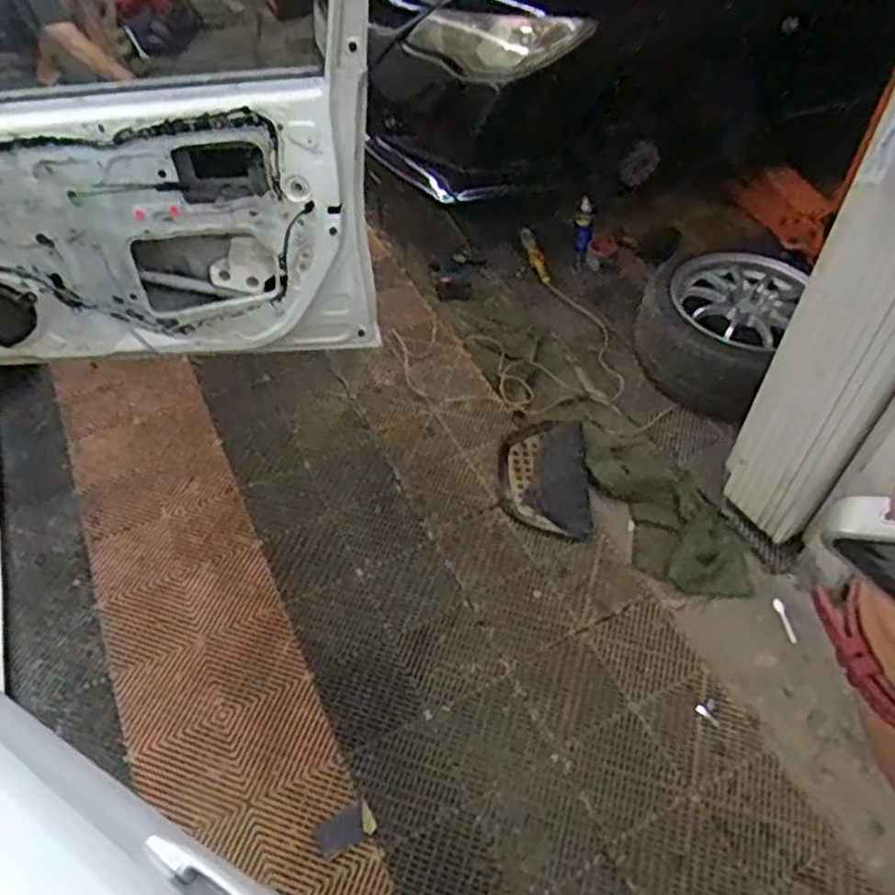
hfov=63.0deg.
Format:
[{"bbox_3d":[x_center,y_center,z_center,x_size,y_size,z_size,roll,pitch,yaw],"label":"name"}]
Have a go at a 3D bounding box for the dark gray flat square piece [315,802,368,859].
[{"bbox_3d":[-0.203,0.744,1.414,0.096,0.009,0.069,-23,53,-20],"label":"dark gray flat square piece"}]

